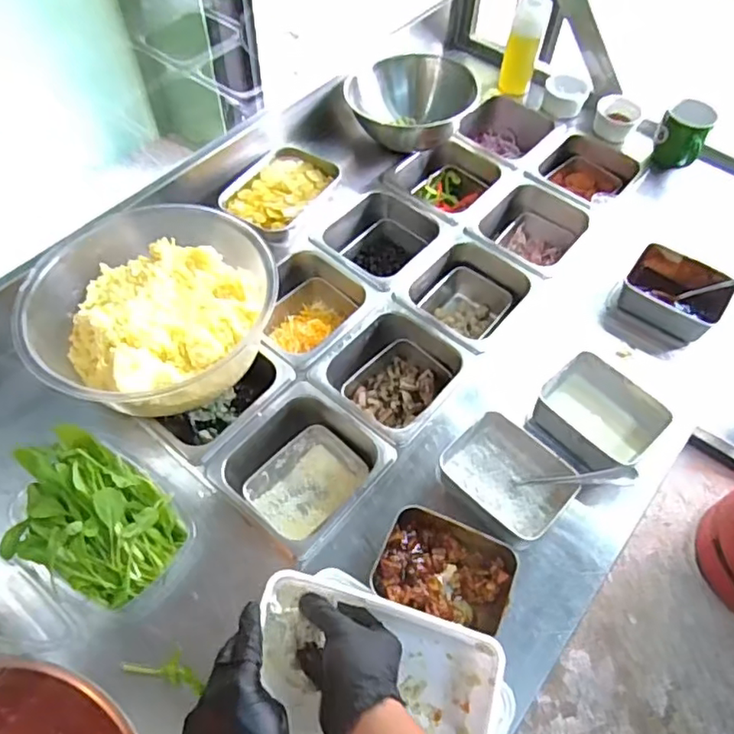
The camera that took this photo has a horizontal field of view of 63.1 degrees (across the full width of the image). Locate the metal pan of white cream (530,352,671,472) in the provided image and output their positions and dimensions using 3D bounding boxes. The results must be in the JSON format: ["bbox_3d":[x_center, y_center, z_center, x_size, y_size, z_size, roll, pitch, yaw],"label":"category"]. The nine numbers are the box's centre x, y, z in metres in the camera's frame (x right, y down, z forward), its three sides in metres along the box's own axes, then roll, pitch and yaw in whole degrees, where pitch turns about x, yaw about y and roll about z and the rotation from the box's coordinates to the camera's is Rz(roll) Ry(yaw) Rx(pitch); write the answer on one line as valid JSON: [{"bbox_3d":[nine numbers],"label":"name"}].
[{"bbox_3d":[0.272,0.059,0.719,0.113,0.061,0.133,-34,65,-21],"label":"metal pan of white cream"}]

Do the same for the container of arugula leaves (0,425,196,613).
[{"bbox_3d":[-0.284,0.159,0.631,0.194,0.063,0.142,22,60,11],"label":"container of arugula leaves"}]

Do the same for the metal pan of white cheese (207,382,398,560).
[{"bbox_3d":[-0.081,0.134,0.742,0.165,0.093,0.175,38,64,20],"label":"metal pan of white cheese"}]

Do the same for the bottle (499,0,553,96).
[{"bbox_3d":[0.286,-0.578,1.064,0.054,0.170,0.065,-37,68,-27],"label":"bottle"}]

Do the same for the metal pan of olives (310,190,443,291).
[{"bbox_3d":[0.017,-0.185,0.940,0.152,0.092,0.171,35,63,18],"label":"metal pan of olives"}]

